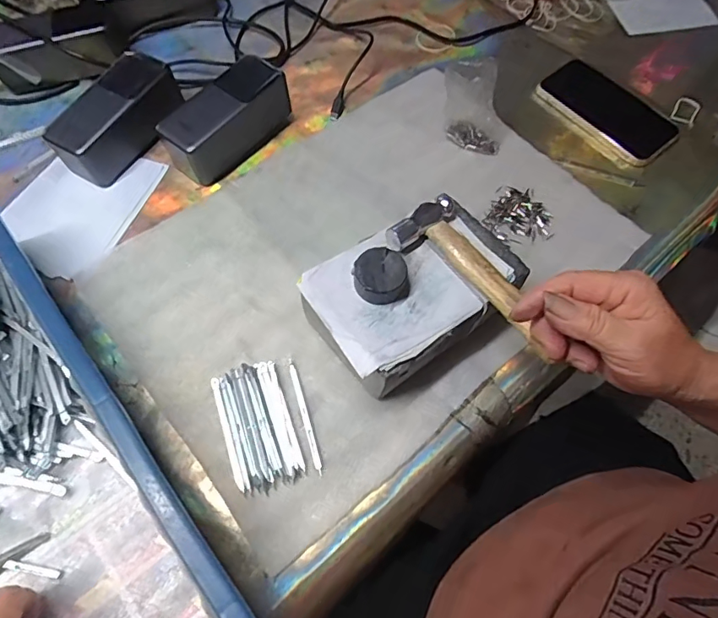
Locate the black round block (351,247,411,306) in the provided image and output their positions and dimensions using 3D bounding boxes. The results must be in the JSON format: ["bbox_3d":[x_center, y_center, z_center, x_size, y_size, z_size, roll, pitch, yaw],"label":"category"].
[{"bbox_3d":[0.016,-0.025,0.367,0.039,0.018,0.039,1,64,-2],"label":"black round block"}]

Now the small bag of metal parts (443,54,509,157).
[{"bbox_3d":[0.116,-0.198,0.490,0.070,0.086,0.031,18,64,6],"label":"small bag of metal parts"}]

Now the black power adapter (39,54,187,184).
[{"bbox_3d":[-0.233,-0.185,0.488,0.059,0.053,0.127,27,68,9],"label":"black power adapter"}]

